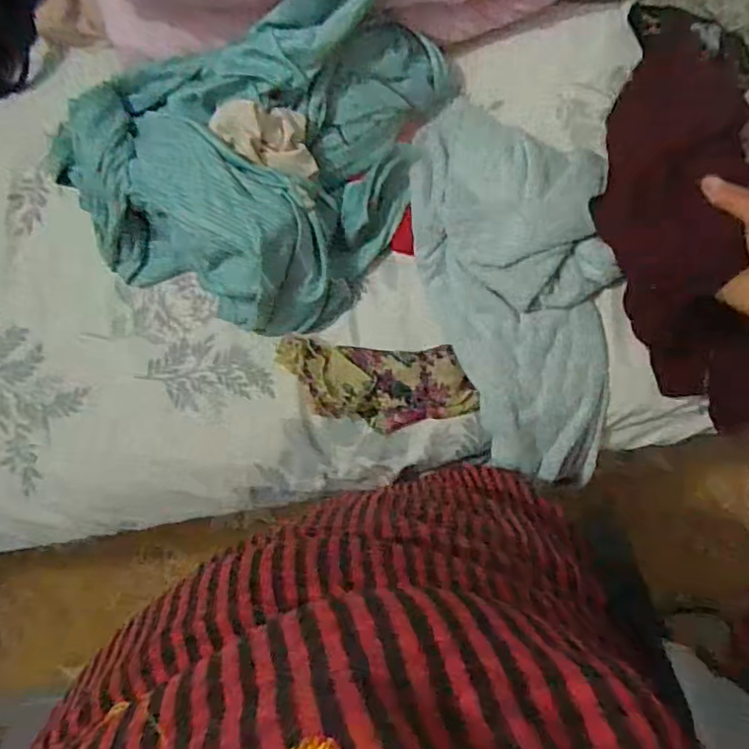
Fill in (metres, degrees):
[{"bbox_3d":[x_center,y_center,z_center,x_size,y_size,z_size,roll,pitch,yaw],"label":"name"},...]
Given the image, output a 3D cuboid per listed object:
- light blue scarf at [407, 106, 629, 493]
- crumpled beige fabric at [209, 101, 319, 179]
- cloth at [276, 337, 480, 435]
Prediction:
[{"bbox_3d":[0.159,-0.080,0.709,0.196,0.077,0.413,-8,93,7],"label":"light blue scarf"},{"bbox_3d":[-0.112,-0.243,0.649,0.103,0.054,0.068,7,95,6],"label":"crumpled beige fabric"},{"bbox_3d":[0.002,0.014,0.723,0.224,0.025,0.097,4,94,6],"label":"cloth"}]

